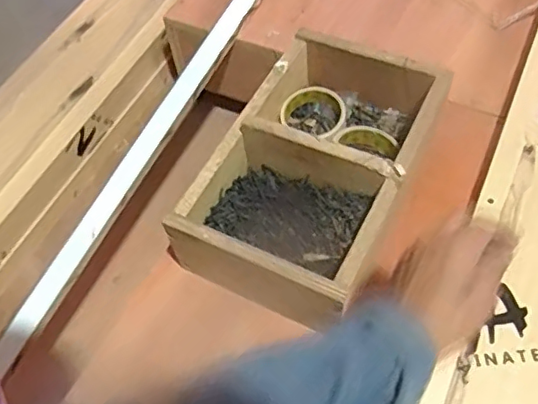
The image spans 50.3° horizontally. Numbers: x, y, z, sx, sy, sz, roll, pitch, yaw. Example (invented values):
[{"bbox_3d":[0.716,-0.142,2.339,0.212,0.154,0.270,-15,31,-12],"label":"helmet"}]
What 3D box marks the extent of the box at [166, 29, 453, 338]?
[{"bbox_3d":[0.062,-0.038,0.725,0.216,0.135,0.352,23,61,19],"label":"box"}]

